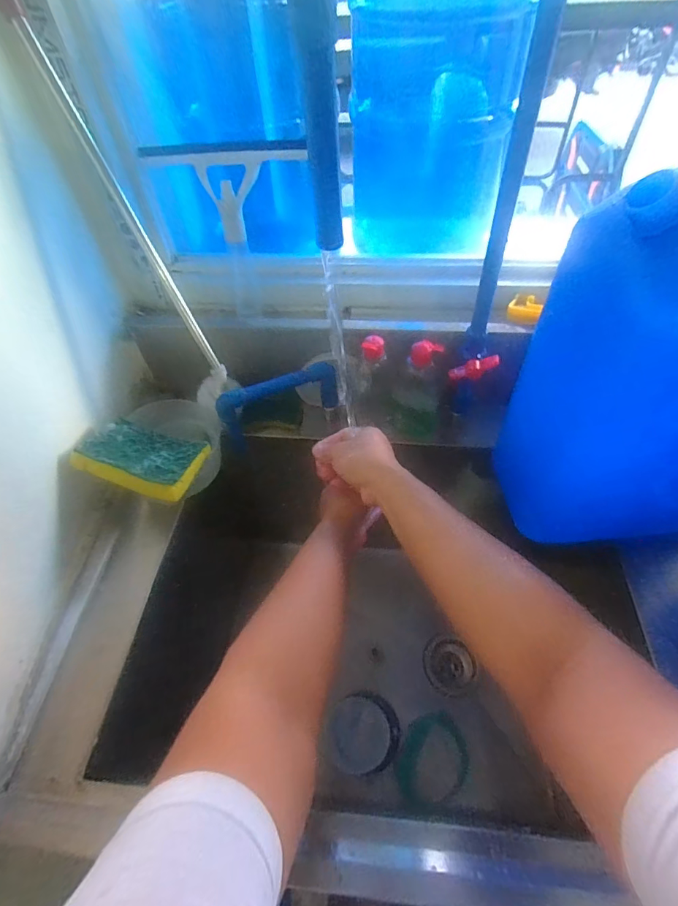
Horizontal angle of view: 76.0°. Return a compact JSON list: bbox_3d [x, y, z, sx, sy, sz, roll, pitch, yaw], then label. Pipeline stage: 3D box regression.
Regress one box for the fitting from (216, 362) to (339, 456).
[{"bbox_3d":[-0.087,-0.075,0.655,0.180,0.105,0.034,-21,55,-13],"label":"fitting"}]

